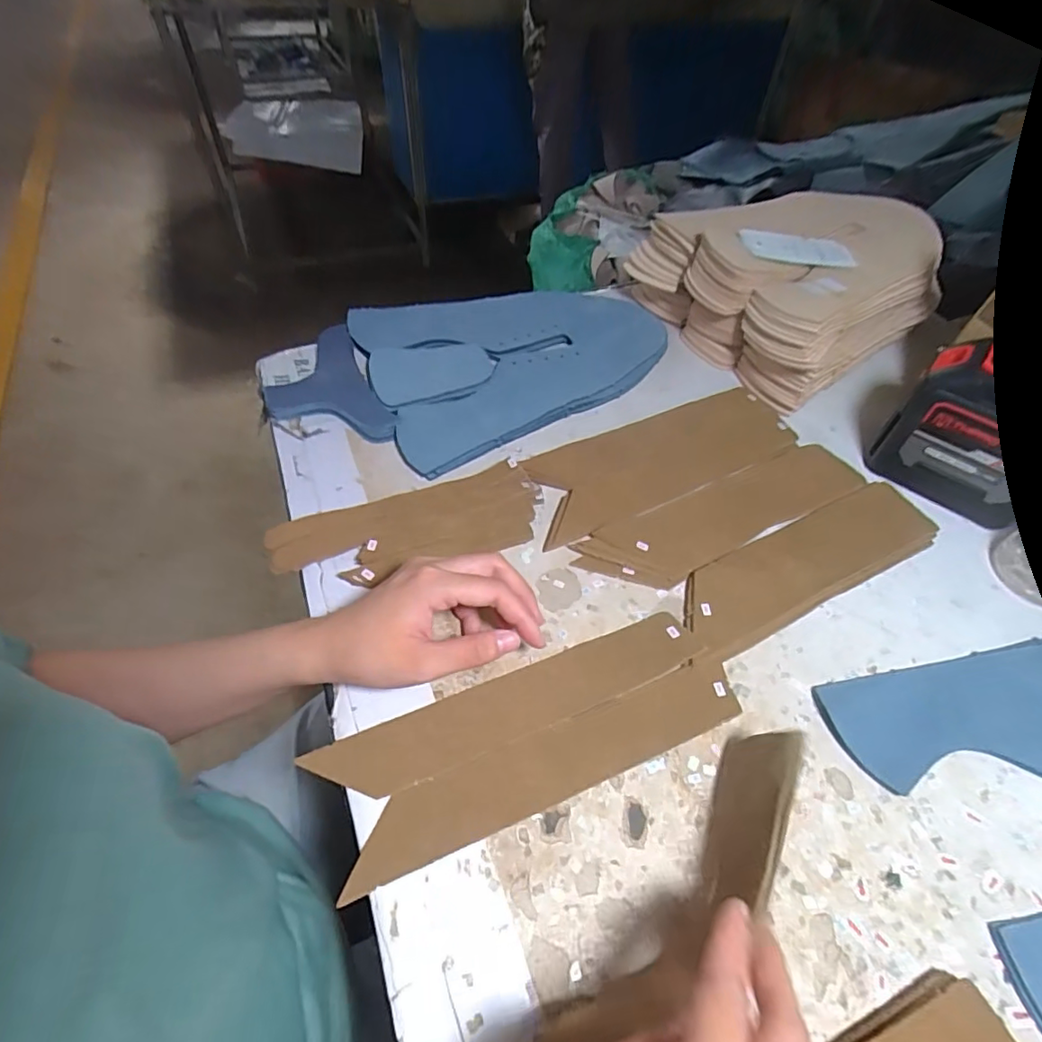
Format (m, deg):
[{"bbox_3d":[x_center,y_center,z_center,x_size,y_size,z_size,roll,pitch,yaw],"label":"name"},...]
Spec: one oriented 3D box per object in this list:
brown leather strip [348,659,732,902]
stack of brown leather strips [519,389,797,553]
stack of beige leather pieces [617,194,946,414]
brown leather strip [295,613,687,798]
[{"bbox_3d":[0.021,0.137,0.311,0.233,0.004,0.039,-17,56,-16],"label":"brown leather strip"},{"bbox_3d":[0.119,-0.054,0.455,0.241,0.005,0.089,-20,57,-17],"label":"stack of brown leather strips"},{"bbox_3d":[0.274,-0.247,0.554,0.231,0.090,0.211,-29,60,-23],"label":"stack of beige leather pieces"},{"bbox_3d":[-0.003,0.109,0.329,0.230,0.006,0.039,-17,56,-16],"label":"brown leather strip"}]

